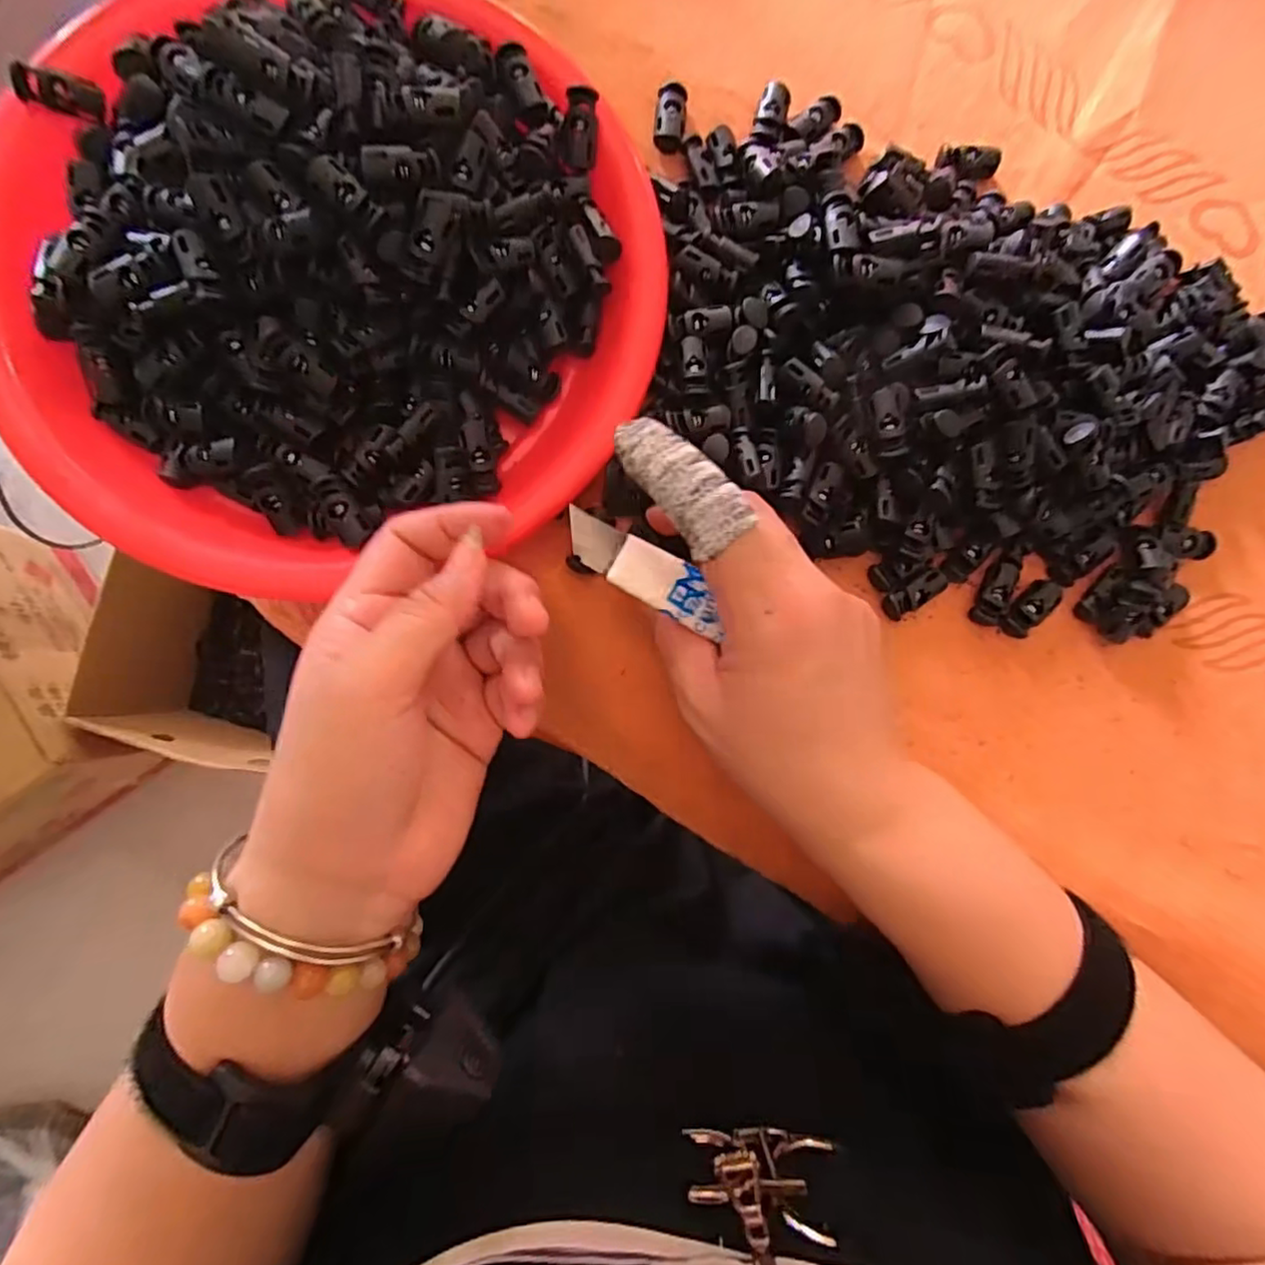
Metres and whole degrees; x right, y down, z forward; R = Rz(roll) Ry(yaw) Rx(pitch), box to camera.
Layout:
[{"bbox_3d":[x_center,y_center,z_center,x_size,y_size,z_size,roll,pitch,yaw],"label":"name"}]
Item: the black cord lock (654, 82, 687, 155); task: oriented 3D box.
[{"bbox_3d":[0.017,-0.232,0.291,0.013,0.009,0.028,7,85,-4],"label":"black cord lock"}]

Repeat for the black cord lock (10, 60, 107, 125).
[{"bbox_3d":[-0.218,-0.206,0.246,0.027,0.008,0.012,-7,85,-36],"label":"black cord lock"}]

